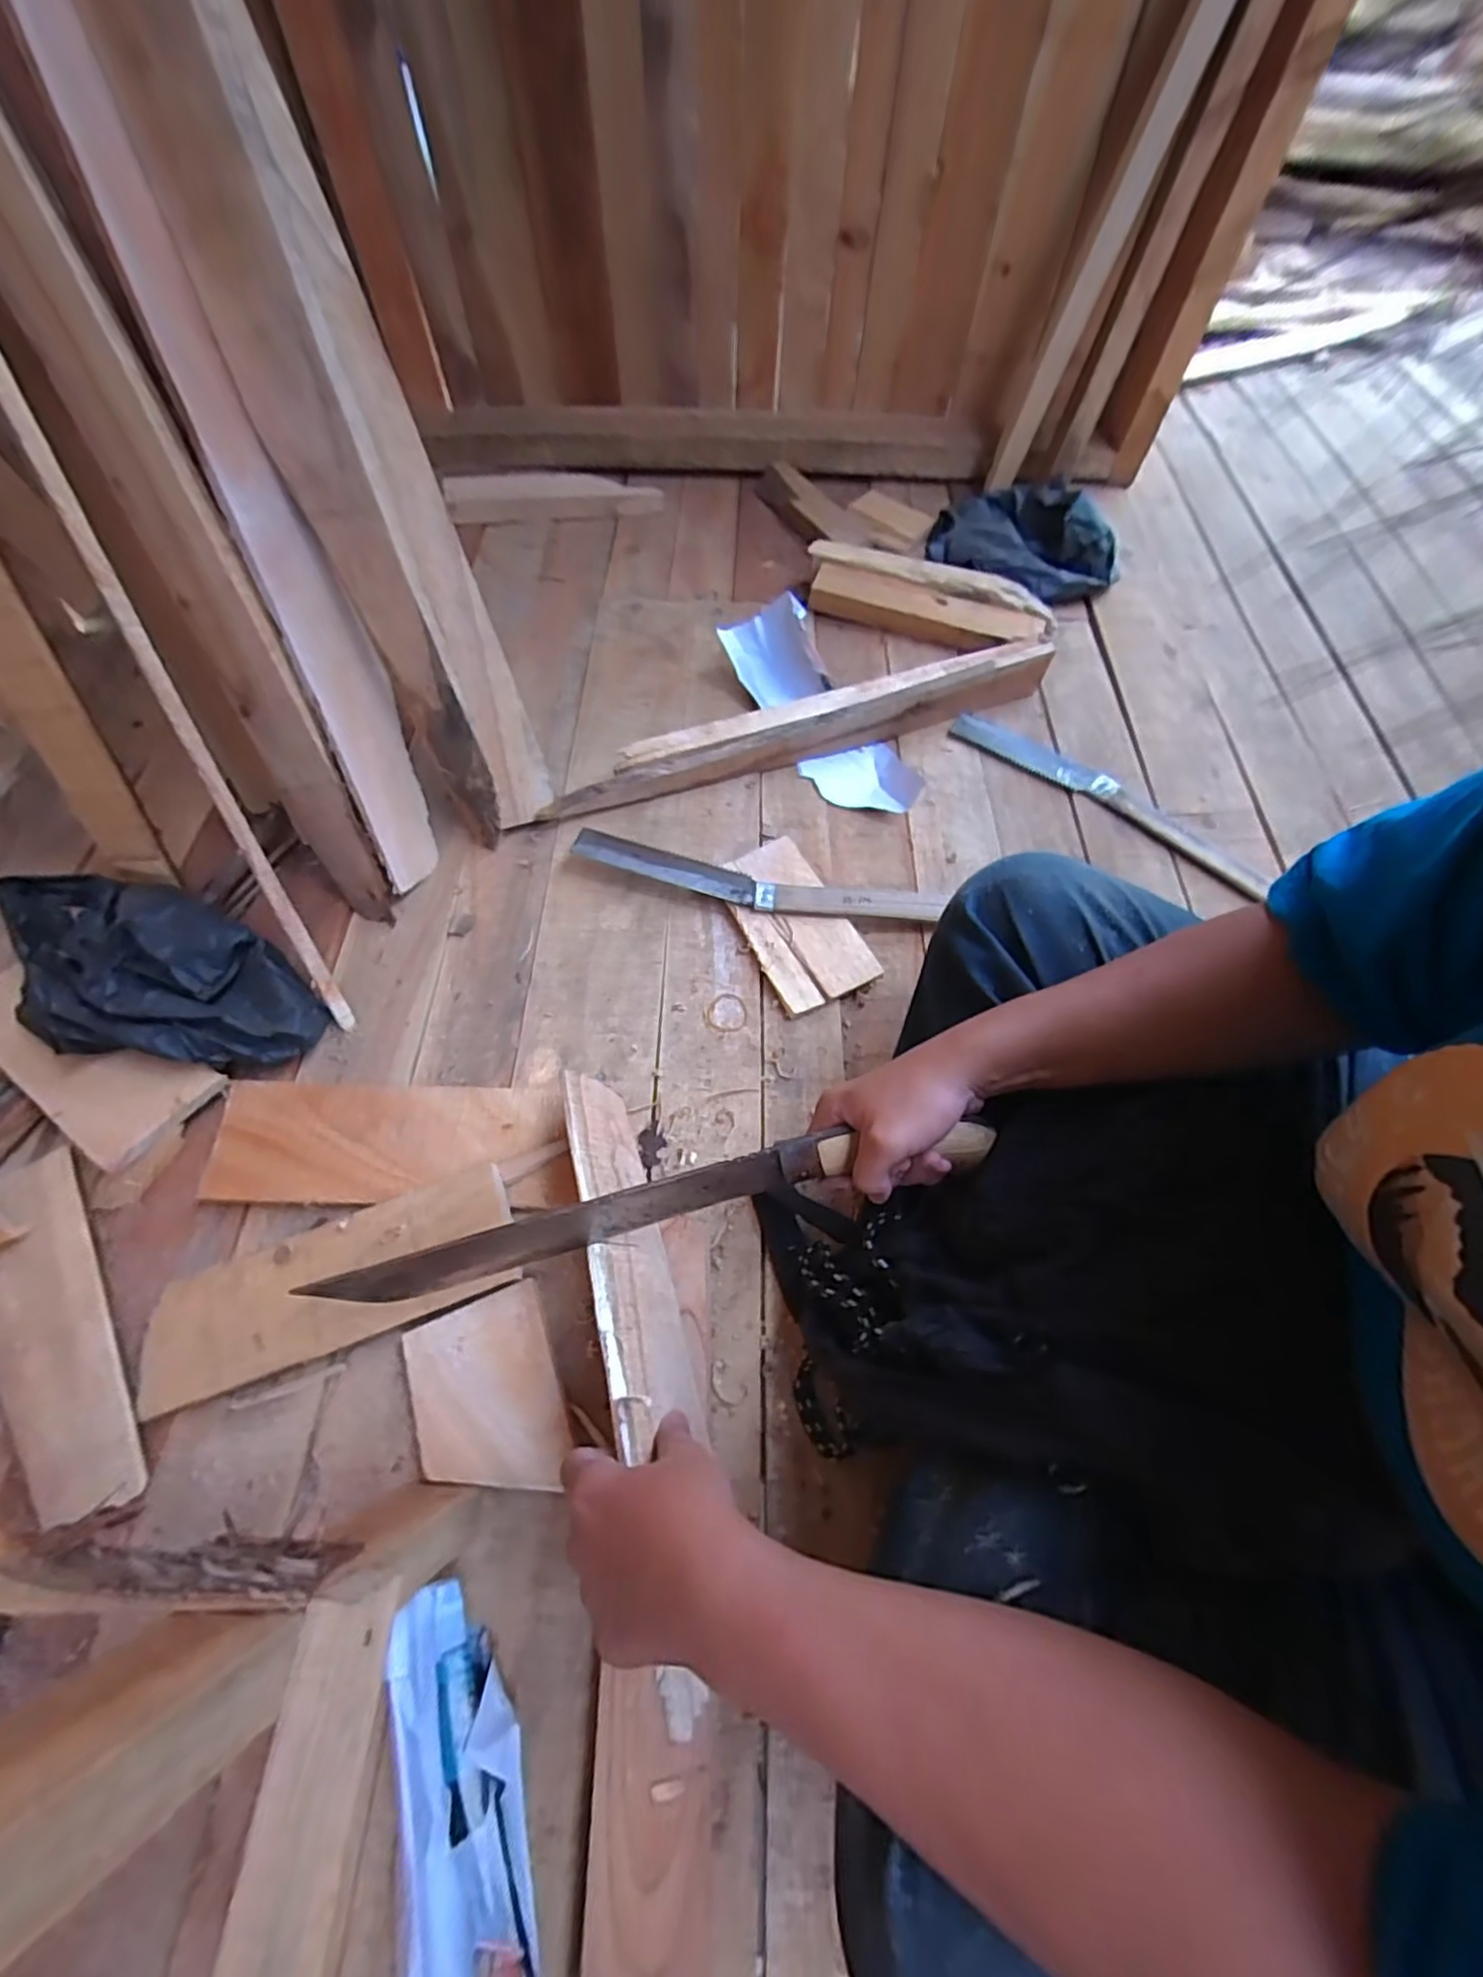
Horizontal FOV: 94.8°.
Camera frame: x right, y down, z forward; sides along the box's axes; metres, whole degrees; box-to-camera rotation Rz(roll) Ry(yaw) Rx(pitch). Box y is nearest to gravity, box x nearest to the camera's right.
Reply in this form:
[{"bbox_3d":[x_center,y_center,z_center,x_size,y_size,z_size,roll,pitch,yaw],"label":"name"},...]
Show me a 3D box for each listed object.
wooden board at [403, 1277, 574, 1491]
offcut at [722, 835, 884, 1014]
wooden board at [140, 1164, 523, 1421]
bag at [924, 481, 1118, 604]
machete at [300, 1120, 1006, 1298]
[{"bbox_3d":[-0.173,0.277,0.462,0.094,0.017,0.121,-20,65,-13],"label":"wooden board"},{"bbox_3d":[0.046,-0.064,0.657,0.097,0.018,0.177,-25,66,-16],"label":"offcut"},{"bbox_3d":[-0.292,0.211,0.485,0.253,0.017,0.085,-19,72,-8],"label":"wooden board"},{"bbox_3d":[0.373,-0.608,0.905,0.225,0.073,0.216,-7,62,-6],"label":"bag"},{"bbox_3d":[-0.054,0.137,0.420,0.416,0.035,0.031,-15,63,2],"label":"machete"}]

